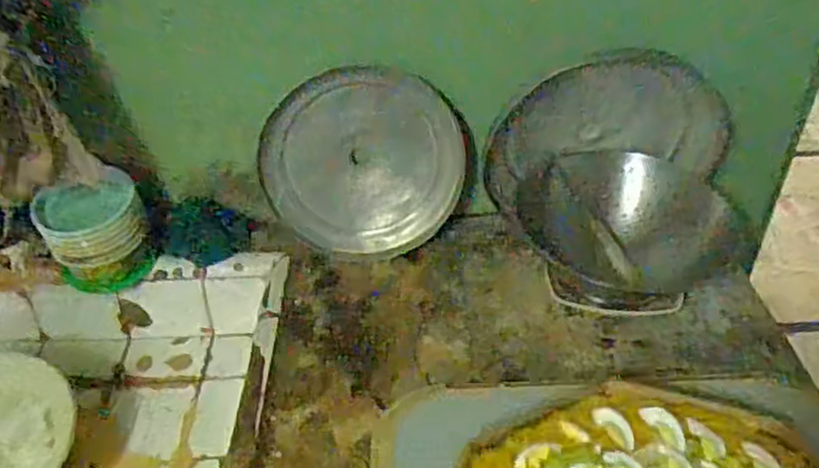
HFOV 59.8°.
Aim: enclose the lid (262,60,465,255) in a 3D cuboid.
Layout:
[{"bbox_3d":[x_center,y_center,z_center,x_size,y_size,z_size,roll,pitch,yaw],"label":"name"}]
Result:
[{"bbox_3d":[-0.054,-0.085,0.861,0.236,0.222,0.015,13,8,-9],"label":"lid"}]

